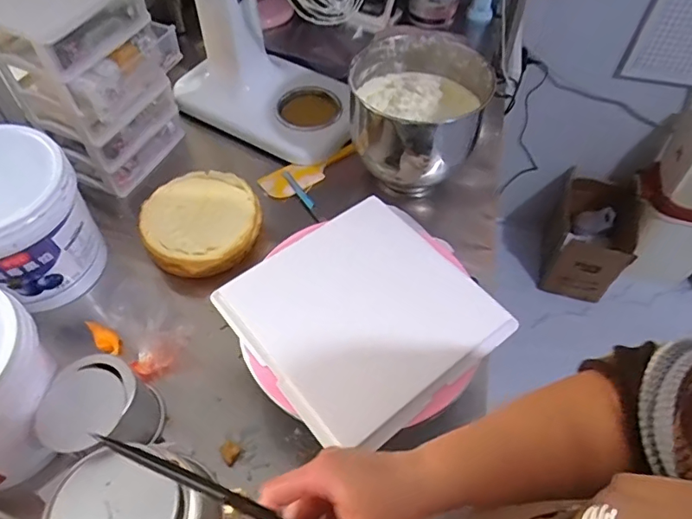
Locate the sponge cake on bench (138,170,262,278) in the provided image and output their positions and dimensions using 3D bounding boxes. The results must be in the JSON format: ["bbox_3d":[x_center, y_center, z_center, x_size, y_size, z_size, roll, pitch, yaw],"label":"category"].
[{"bbox_3d":[-0.227,-0.067,0.818,0.174,0.045,0.182,0,54,0],"label":"sponge cake on bench"}]

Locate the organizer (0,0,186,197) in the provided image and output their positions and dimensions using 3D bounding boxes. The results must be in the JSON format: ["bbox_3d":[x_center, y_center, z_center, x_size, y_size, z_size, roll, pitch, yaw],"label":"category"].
[{"bbox_3d":[-0.386,-0.276,0.837,0.166,0.283,0.200,25,57,16],"label":"organizer"}]

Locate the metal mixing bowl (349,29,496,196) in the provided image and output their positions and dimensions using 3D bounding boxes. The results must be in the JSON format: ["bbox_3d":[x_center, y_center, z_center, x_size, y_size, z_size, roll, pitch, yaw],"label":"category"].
[{"bbox_3d":[0.116,-0.241,0.854,0.209,0.177,0.212,0,54,0],"label":"metal mixing bowl"}]

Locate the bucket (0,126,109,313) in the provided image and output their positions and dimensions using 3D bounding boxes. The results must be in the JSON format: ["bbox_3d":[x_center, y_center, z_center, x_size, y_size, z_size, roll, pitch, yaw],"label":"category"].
[{"bbox_3d":[-0.459,-0.050,0.719,0.188,0.199,0.177,-26,58,-19],"label":"bucket"}]

